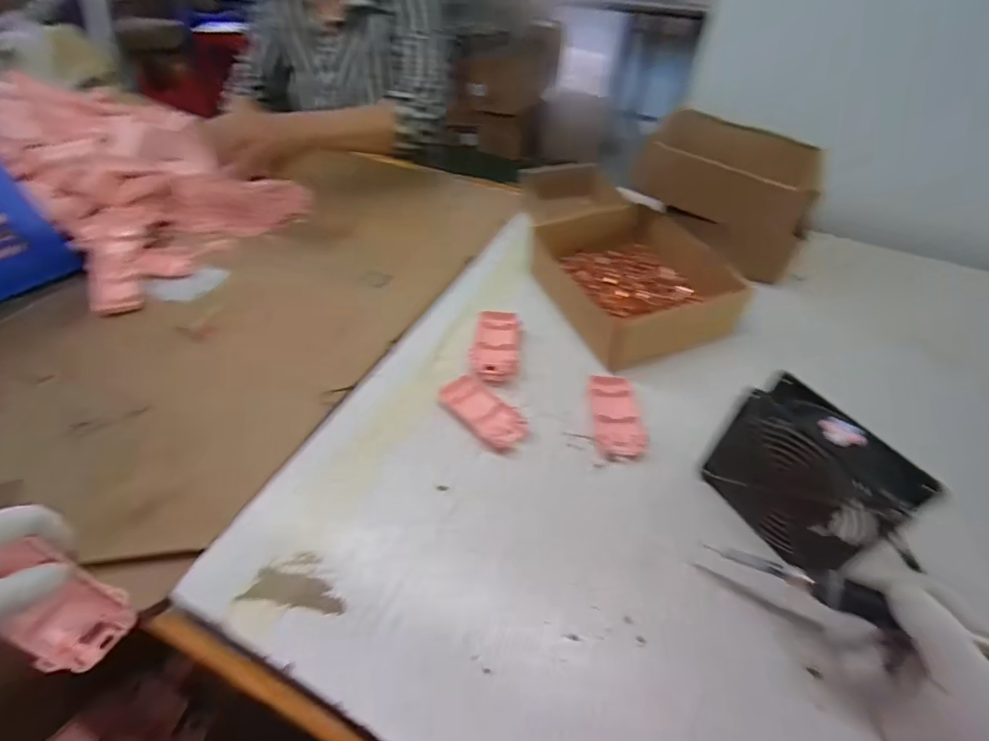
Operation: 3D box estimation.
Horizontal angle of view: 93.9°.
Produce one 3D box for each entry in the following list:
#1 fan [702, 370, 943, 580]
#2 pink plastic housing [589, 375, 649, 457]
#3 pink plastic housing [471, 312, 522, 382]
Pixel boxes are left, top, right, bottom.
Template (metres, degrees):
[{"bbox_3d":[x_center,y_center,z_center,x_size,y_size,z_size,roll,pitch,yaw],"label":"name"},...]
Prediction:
[{"bbox_3d":[0.232,0.083,0.354,0.044,0.123,0.112,-21,51,-19],"label":"fan"},{"bbox_3d":[0.122,0.046,0.463,0.047,0.021,0.097,2,48,2],"label":"pink plastic housing"},{"bbox_3d":[0.003,-0.028,0.515,0.048,0.021,0.094,5,48,4],"label":"pink plastic housing"}]

